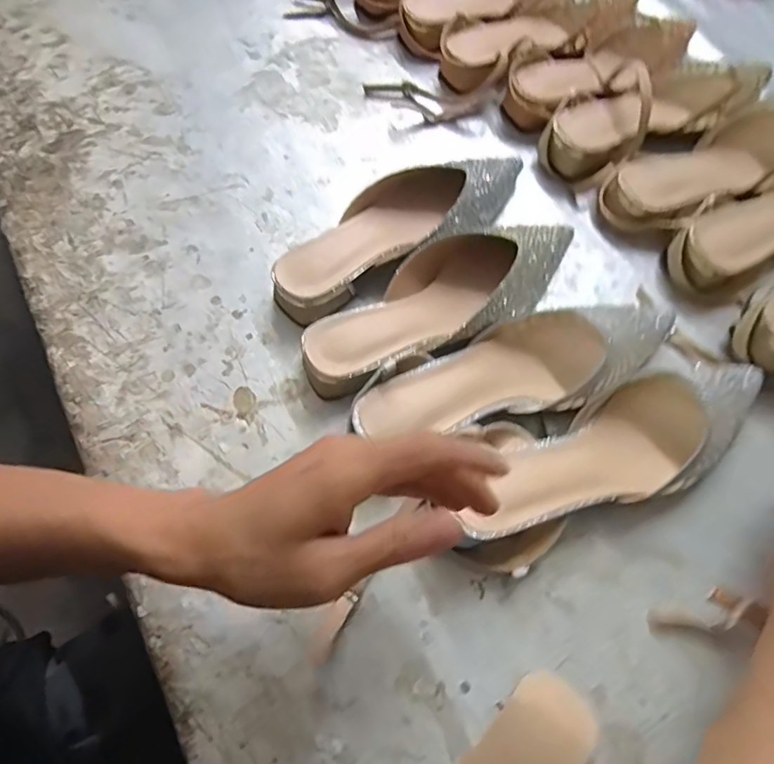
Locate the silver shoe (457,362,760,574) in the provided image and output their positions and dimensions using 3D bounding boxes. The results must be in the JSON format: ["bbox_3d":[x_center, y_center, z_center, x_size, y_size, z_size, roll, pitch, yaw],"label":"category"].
[{"bbox_3d":[0.158,0.052,0.362,0.257,0.043,0.084,-27,69,-13],"label":"silver shoe"}]

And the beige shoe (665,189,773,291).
[{"bbox_3d":[0.356,-0.142,0.456,0.234,0.044,0.094,-13,67,-8],"label":"beige shoe"}]

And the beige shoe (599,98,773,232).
[{"bbox_3d":[0.320,-0.206,0.486,0.258,0.041,0.085,-28,69,-14],"label":"beige shoe"}]

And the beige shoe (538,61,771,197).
[{"bbox_3d":[0.266,-0.270,0.505,0.248,0.055,0.093,-27,69,-13],"label":"beige shoe"}]

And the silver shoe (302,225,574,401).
[{"bbox_3d":[0.050,-0.066,0.409,0.254,0.046,0.081,-33,70,-15],"label":"silver shoe"}]

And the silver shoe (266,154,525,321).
[{"bbox_3d":[0.016,-0.138,0.442,0.255,0.048,0.084,-30,70,-14],"label":"silver shoe"}]

